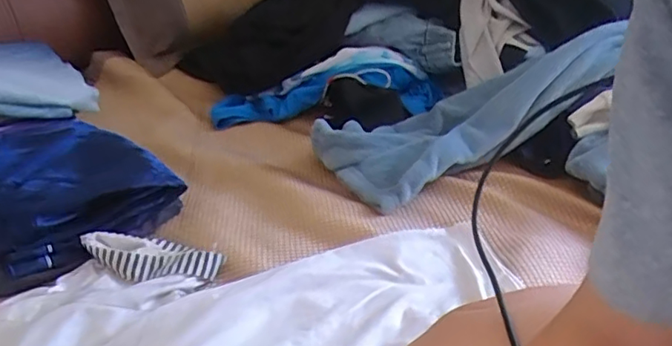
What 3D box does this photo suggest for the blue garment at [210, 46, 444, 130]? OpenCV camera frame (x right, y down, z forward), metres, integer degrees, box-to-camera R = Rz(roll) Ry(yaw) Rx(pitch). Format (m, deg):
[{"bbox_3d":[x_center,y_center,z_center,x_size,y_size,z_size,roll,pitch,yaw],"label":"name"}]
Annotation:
[{"bbox_3d":[-0.014,-0.152,0.974,0.396,0.114,0.087,-1,30,-5],"label":"blue garment"}]

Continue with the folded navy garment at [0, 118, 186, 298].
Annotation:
[{"bbox_3d":[-0.368,0.019,0.723,0.247,0.063,0.264,-24,38,-38],"label":"folded navy garment"}]

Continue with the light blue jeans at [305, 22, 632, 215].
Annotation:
[{"bbox_3d":[0.224,-0.110,0.825,0.509,0.085,0.182,-26,36,-10],"label":"light blue jeans"}]

